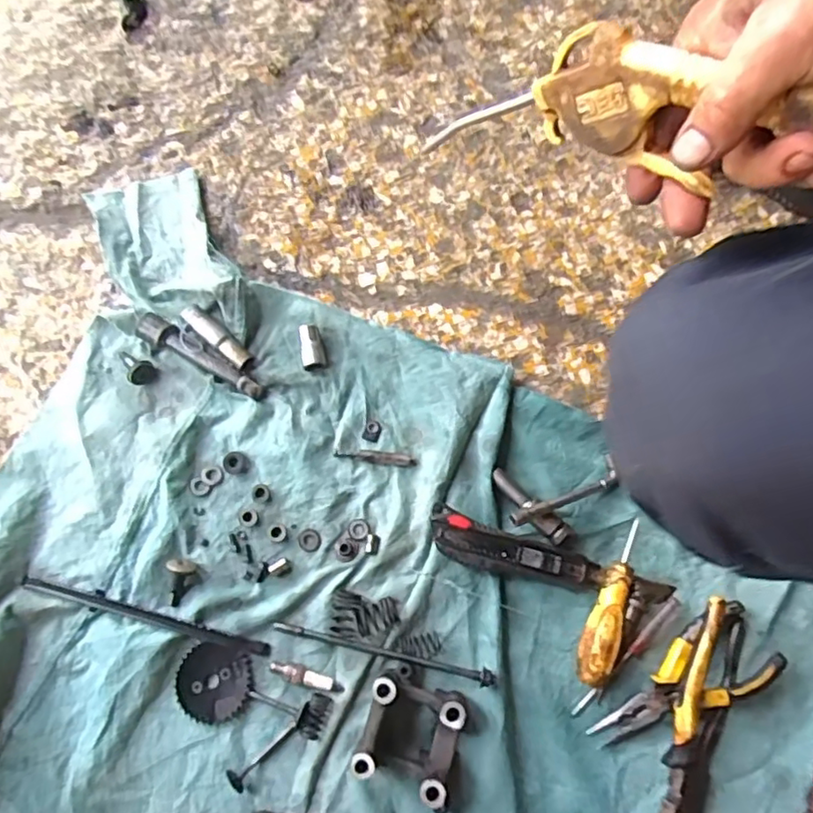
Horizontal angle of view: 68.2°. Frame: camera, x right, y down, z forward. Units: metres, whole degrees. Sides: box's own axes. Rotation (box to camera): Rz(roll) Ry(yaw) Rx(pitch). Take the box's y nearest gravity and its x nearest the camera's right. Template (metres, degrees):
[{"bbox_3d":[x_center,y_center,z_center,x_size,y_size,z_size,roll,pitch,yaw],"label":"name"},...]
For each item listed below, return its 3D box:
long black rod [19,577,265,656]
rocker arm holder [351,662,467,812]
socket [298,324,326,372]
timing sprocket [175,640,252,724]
[{"bbox_3d":[-0.214,0.171,0.488,0.208,0.006,0.011,14,77,4],"label":"long black rod"},{"bbox_3d":[0.003,0.245,0.453,0.069,0.047,0.078,17,77,4],"label":"rocker arm holder"},{"bbox_3d":[-0.086,-0.053,0.541,0.021,0.018,0.041,-13,77,-3],"label":"socket"},{"bbox_3d":[-0.157,0.223,0.483,0.059,0.008,0.059,0,76,0],"label":"timing sprocket"}]

